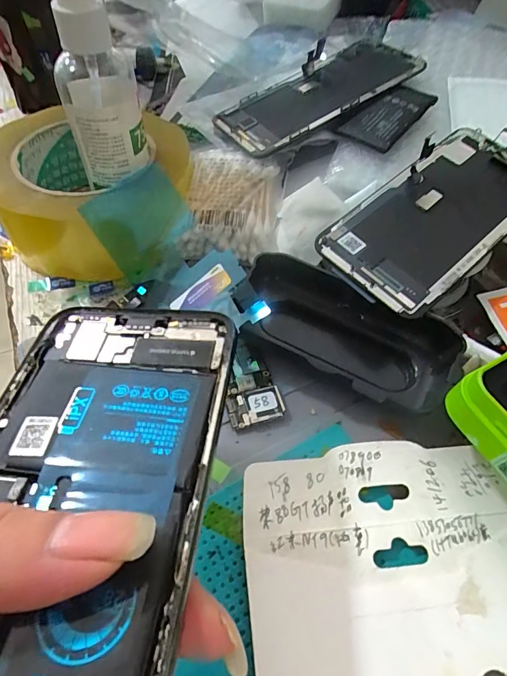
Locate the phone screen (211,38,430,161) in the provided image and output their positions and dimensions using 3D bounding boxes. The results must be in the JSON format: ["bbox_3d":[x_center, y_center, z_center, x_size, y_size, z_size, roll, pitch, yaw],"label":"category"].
[{"bbox_3d":[0.044,-0.174,0.290,0.142,0.008,0.068,-31,54,-8],"label":"phone screen"}]

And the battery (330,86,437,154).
[{"bbox_3d":[0.088,-0.148,0.273,0.038,0.006,0.060,41,77,20],"label":"battery"}]

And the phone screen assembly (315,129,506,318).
[{"bbox_3d":[0.104,-0.072,0.229,0.140,0.005,0.070,-42,68,-18],"label":"phone screen assembly"}]

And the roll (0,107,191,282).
[{"bbox_3d":[-0.099,-0.088,0.252,0.116,0.042,0.116,2,55,-2],"label":"roll"}]

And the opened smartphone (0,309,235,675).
[{"bbox_3d":[-0.048,0.046,0.104,0.069,0.011,0.140,6,51,1],"label":"opened smartphone"}]

